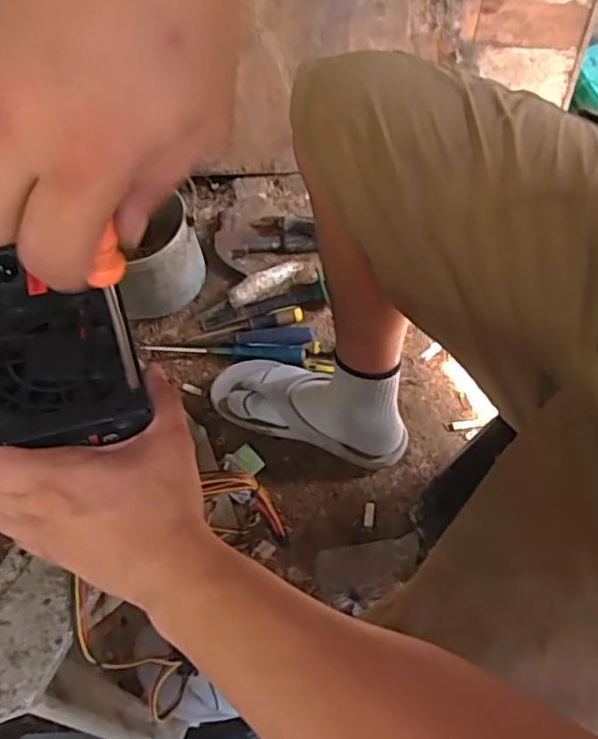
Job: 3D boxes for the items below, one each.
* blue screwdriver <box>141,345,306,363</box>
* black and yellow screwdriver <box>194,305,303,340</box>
[{"bbox_3d":[-0.112,-0.027,0.909,0.241,0.019,0.022,4,63,3],"label":"blue screwdriver"},{"bbox_3d":[-0.074,-0.066,0.921,0.162,0.025,0.026,-12,63,-6],"label":"black and yellow screwdriver"}]

